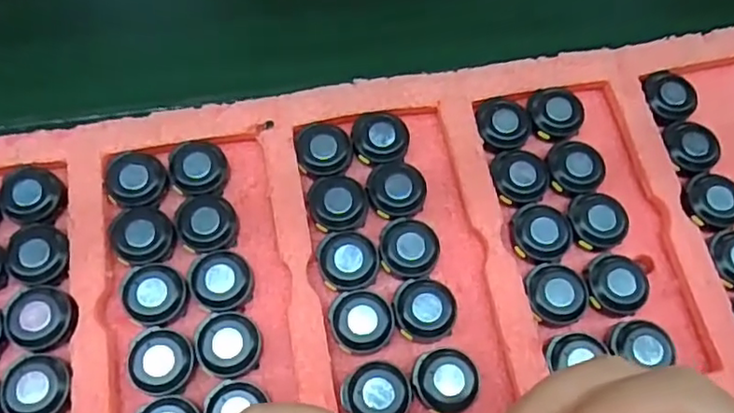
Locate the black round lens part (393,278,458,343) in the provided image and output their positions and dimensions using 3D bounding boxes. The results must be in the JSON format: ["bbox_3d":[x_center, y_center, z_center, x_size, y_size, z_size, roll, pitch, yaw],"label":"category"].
[{"bbox_3d":[0.028,0.049,0.296,0.029,0.013,0.029,1,69,-2],"label":"black round lens part"}]

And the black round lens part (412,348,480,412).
[{"bbox_3d":[0.036,0.079,0.281,0.029,0.011,0.028,1,69,-2],"label":"black round lens part"}]

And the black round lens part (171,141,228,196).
[{"bbox_3d":[-0.087,-0.019,0.318,0.028,0.010,0.029,1,69,-2],"label":"black round lens part"}]

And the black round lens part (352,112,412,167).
[{"bbox_3d":[0.007,-0.036,0.327,0.030,0.011,0.028,1,69,-2],"label":"black round lens part"}]

